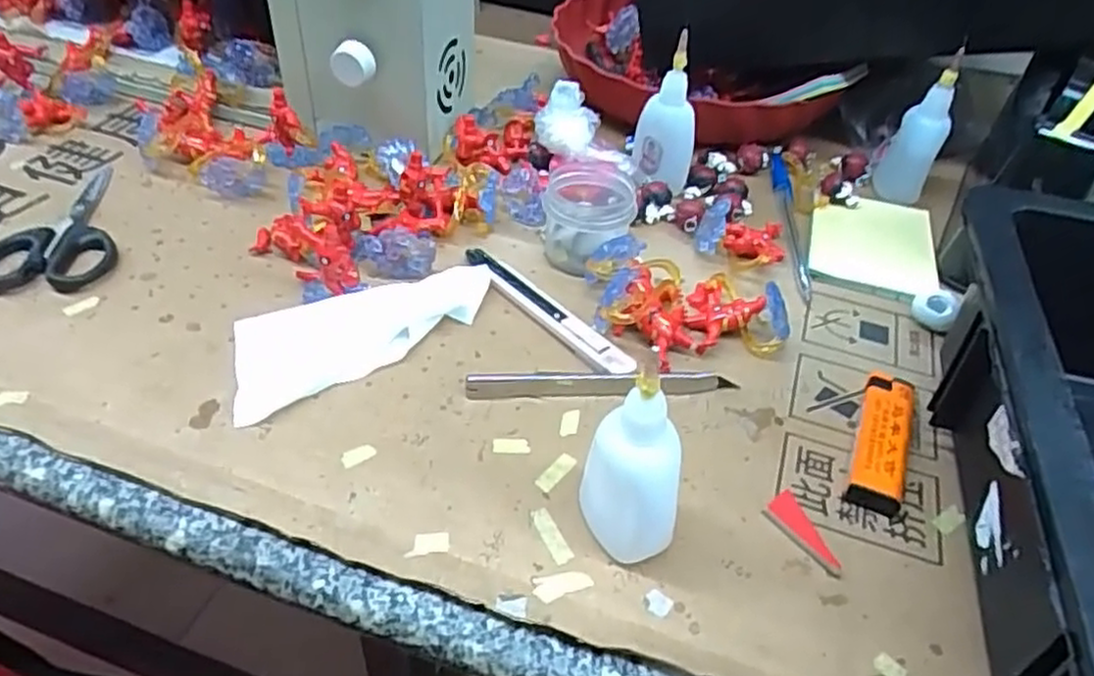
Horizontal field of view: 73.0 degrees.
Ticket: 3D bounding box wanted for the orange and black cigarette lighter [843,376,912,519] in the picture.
[{"bbox_3d":[0.159,0.048,0.351,0.023,0.014,0.084,19,45,16],"label":"orange and black cigarette lighter"}]

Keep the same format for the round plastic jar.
[{"bbox_3d":[0.024,-0.073,0.438,0.051,0.045,0.063,4,42,0],"label":"round plastic jar"}]

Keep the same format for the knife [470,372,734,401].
[{"bbox_3d":[0.027,0.023,0.367,0.132,0.010,0.012,-2,43,-6],"label":"knife"}]

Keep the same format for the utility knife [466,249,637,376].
[{"bbox_3d":[-0.001,-0.017,0.401,0.020,0.012,0.129,-29,52,-30],"label":"utility knife"}]

